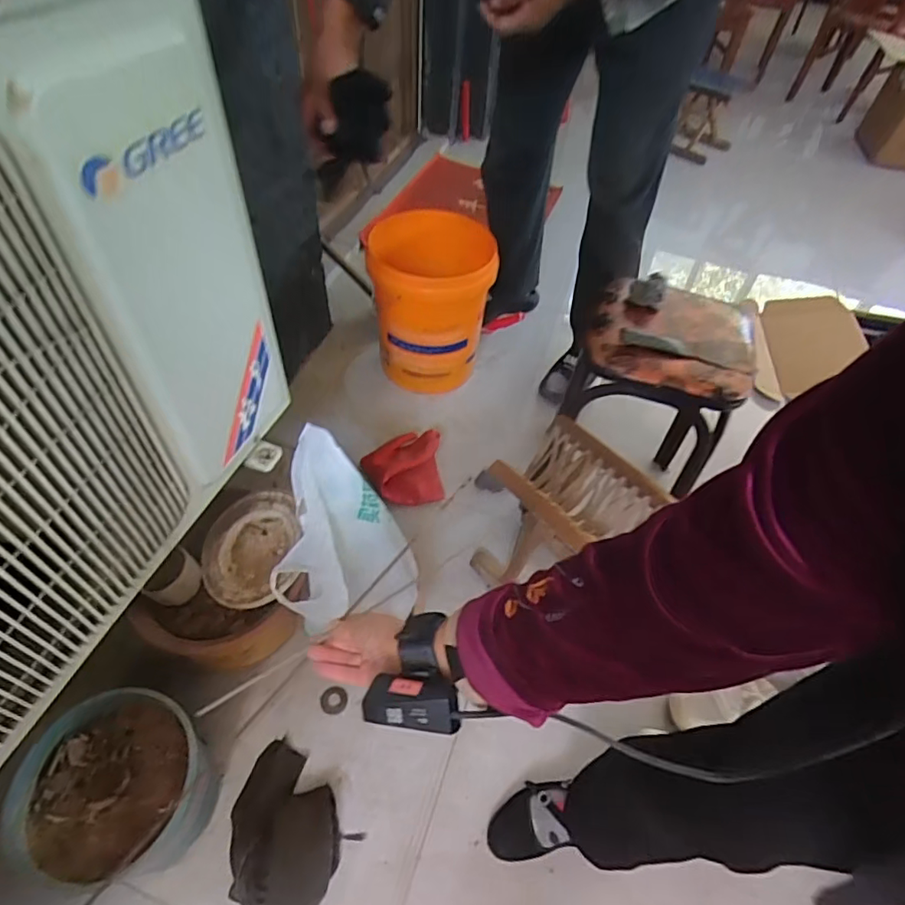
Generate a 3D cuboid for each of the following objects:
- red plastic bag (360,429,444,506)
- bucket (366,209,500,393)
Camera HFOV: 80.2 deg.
[{"bbox_3d":[-0.116,0.023,1.228,0.182,0.052,0.190,-3,53,-7],"label":"red plastic bag"},{"bbox_3d":[-0.051,-0.385,1.380,0.290,0.378,0.302,2,53,-3],"label":"bucket"}]

